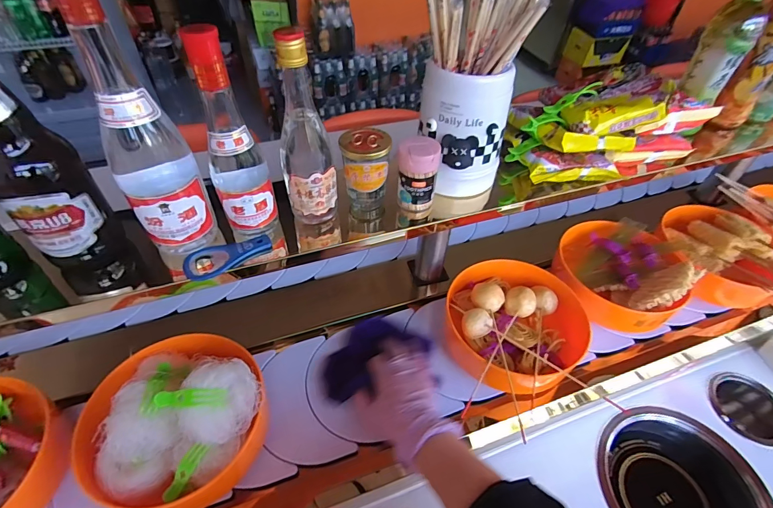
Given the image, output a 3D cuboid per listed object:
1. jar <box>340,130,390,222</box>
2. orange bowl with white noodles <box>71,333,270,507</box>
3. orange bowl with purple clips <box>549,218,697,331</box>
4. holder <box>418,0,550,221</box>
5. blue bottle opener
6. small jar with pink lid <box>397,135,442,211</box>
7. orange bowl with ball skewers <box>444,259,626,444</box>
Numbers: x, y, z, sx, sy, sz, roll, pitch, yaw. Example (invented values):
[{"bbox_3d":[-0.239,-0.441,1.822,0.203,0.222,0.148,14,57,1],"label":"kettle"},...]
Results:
[{"bbox_3d":[-0.026,-0.094,0.483,0.055,0.103,0.051,2,47,-2],"label":"jar"},{"bbox_3d":[-0.245,0.196,0.457,0.186,0.118,0.173,2,47,-2],"label":"orange bowl with white noodles"},{"bbox_3d":[0.379,0.023,0.642,0.183,0.084,0.181,2,47,-2],"label":"orange bowl with purple clips"},{"bbox_3d":[0.104,-0.178,0.482,0.116,0.273,0.093,-21,52,-21],"label":"holder"},{"bbox_3d":[-0.175,0.001,0.435,0.092,0.011,0.038,-19,51,-20],"label":"blue bottle opener"},{"bbox_3d":[0.038,-0.097,0.482,0.050,0.086,0.048,2,47,-2],"label":"small jar with pink lid"},{"bbox_3d":[0.191,0.120,0.573,0.212,0.083,0.223,11,47,7],"label":"orange bowl with ball skewers"}]

